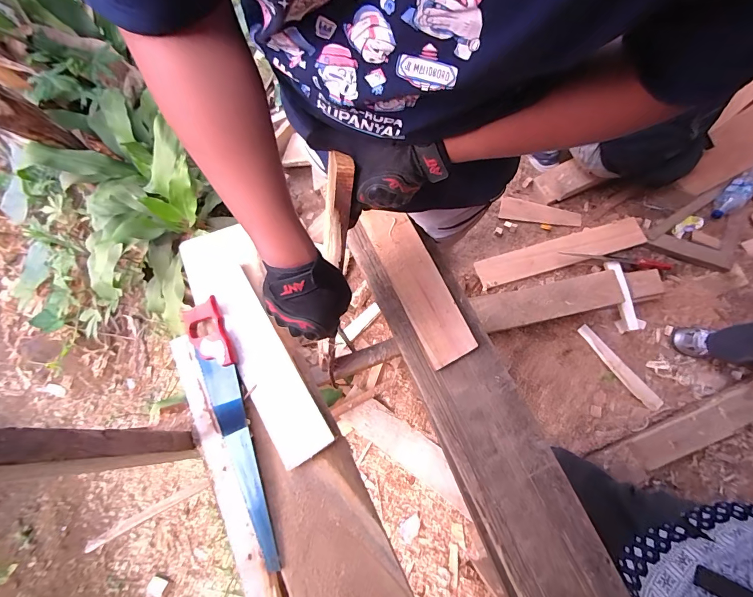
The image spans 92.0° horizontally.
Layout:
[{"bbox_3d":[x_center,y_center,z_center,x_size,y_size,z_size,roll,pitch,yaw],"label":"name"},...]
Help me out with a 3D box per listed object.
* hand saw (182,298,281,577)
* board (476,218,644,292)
[{"bbox_3d":[-0.256,0.220,0.634,0.083,0.023,0.452,-27,76,28],"label":"hand saw"},{"bbox_3d":[0.675,-0.175,1.348,0.625,0.025,0.120,-16,75,-4],"label":"board"}]

